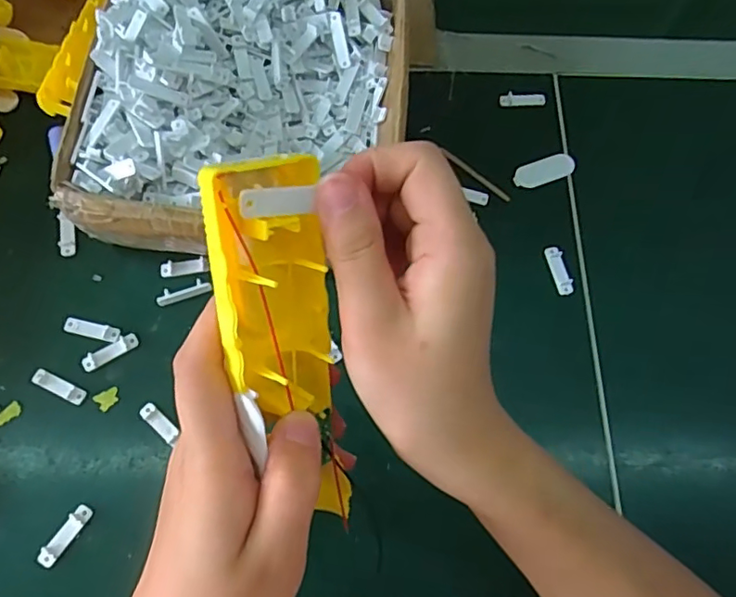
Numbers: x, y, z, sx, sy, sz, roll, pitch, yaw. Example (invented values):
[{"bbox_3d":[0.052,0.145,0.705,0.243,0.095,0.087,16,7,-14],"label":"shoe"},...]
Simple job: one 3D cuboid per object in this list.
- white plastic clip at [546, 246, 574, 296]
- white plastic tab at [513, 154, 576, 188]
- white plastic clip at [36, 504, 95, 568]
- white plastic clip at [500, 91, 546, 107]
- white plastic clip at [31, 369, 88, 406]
[{"bbox_3d":[0.139,-0.020,0.408,0.011,0.005,0.037,-10,71,-6],"label":"white plastic clip"},{"bbox_3d":[0.138,-0.099,0.438,0.051,0.004,0.021,-22,72,-10],"label":"white plastic tab"},{"bbox_3d":[-0.181,0.142,0.337,0.010,0.004,0.038,34,72,9],"label":"white plastic clip"},{"bbox_3d":[0.128,-0.164,0.463,0.037,0.006,0.012,2,70,-2],"label":"white plastic clip"},{"bbox_3d":[-0.202,0.058,0.367,0.037,0.004,0.011,25,71,6],"label":"white plastic clip"}]

